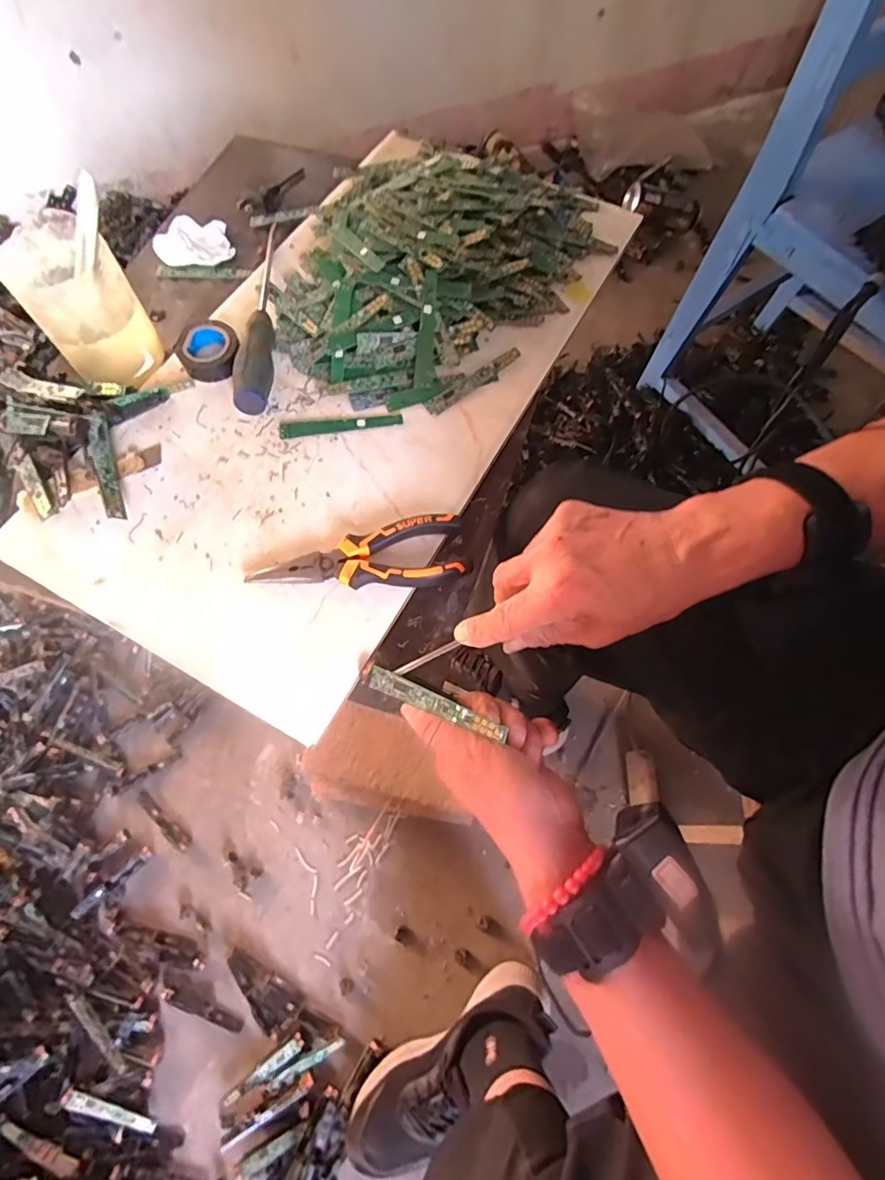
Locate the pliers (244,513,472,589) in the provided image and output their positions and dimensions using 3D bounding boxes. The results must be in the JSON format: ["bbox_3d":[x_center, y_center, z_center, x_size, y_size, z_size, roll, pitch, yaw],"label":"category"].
[{"bbox_3d":[-0.058,-0.018,0.379,0.148,0.012,0.051,-12,67,-5],"label":"pliers"}]

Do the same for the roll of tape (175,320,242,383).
[{"bbox_3d":[-0.201,-0.208,0.465,0.050,0.022,0.050,0,67,0],"label":"roll of tape"}]

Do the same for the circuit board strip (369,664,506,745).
[{"bbox_3d":[-0.006,0.071,0.337,0.095,0.004,0.014,19,91,26],"label":"circuit board strip"}]

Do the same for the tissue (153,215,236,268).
[{"bbox_3d":[-0.246,-0.342,0.526,0.070,0.025,0.049,-23,69,-10],"label":"tissue"}]

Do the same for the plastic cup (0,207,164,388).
[{"bbox_3d":[-0.282,-0.226,0.426,0.072,0.096,0.079,0,67,0],"label":"plastic cup"}]

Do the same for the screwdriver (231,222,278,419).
[{"bbox_3d":[-0.160,-0.258,0.479,0.025,0.028,0.241,-2,67,-1],"label":"screwdriver"}]

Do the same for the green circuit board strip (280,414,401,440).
[{"bbox_3d":[-0.085,-0.139,0.449,0.100,0.004,0.013,-8,67,-4],"label":"green circuit board strip"}]

